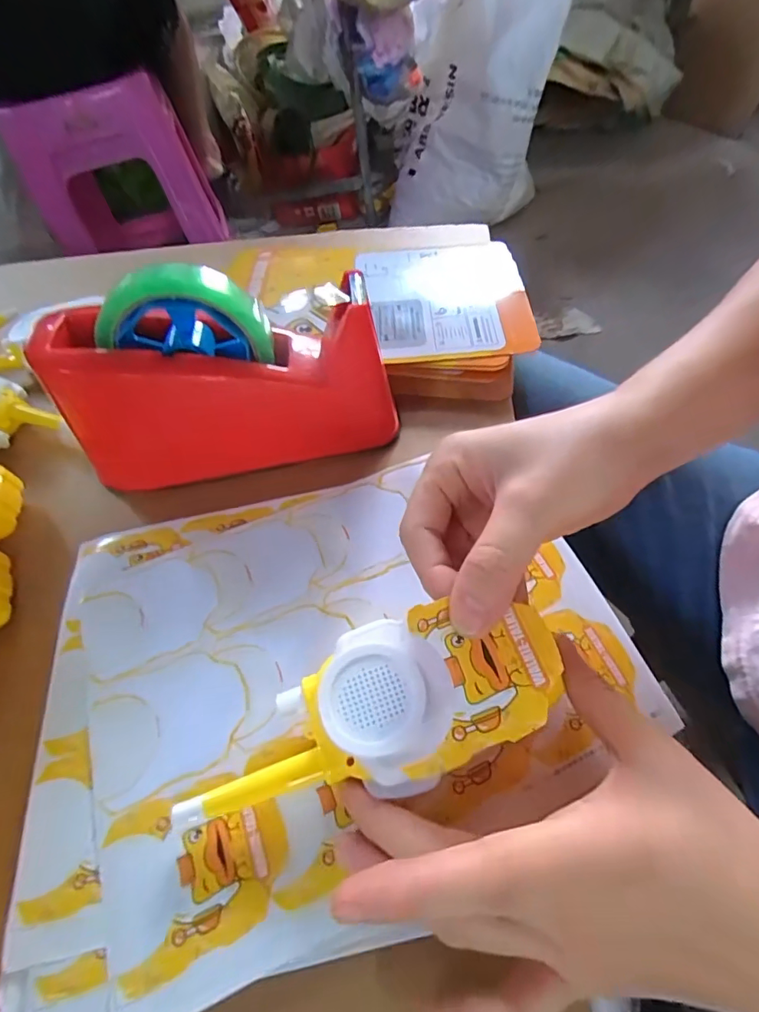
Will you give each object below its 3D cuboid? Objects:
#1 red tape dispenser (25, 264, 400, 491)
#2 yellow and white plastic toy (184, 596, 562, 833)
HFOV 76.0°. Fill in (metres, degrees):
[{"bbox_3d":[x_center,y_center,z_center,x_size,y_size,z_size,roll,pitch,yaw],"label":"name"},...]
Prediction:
[{"bbox_3d":[-0.092,-0.079,0.295,0.193,0.108,0.065,-7,54,-1],"label":"red tape dispenser"},{"bbox_3d":[-0.007,0.079,0.195,0.152,0.030,0.065,-26,56,14],"label":"yellow and white plastic toy"}]

